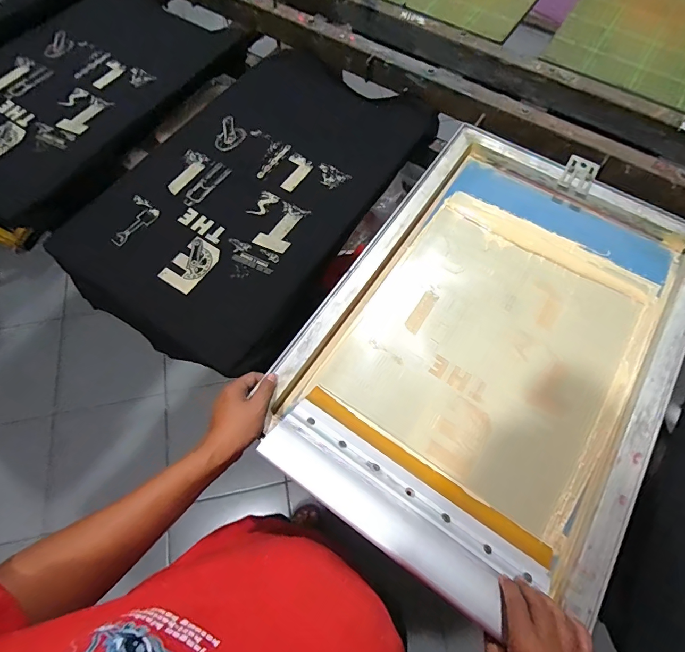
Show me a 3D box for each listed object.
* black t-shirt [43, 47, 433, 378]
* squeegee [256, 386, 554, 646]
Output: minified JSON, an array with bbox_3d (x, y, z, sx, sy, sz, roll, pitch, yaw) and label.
[{"bbox_3d":[-0.172,-0.249,0.708,0.418,0.047,0.615,31,71,12],"label":"black t-shirt"},{"bbox_3d":[0.072,0.208,0.463,0.341,0.030,0.127,31,40,12],"label":"squeegee"}]

